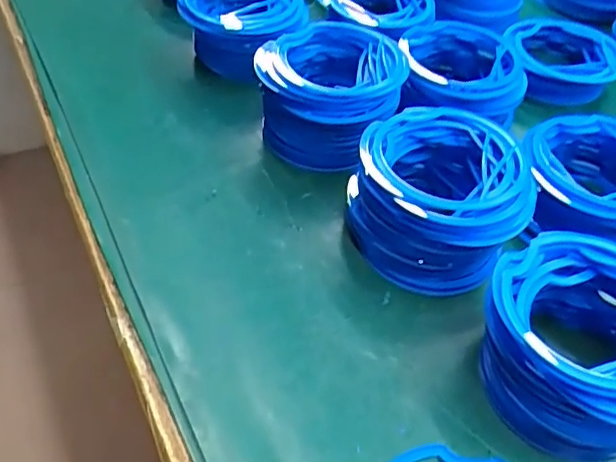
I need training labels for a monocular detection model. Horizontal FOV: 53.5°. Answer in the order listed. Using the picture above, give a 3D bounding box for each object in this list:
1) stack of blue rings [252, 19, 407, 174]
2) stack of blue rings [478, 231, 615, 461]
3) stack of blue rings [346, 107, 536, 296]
[{"bbox_3d":[0.016,-0.105,0.465,0.112,0.066,0.106,0,47,-4],"label":"stack of blue rings"},{"bbox_3d":[0.145,0.060,0.326,0.102,0.057,0.105,-3,48,-7],"label":"stack of blue rings"},{"bbox_3d":[0.081,-0.020,0.391,0.104,0.062,0.106,13,48,7],"label":"stack of blue rings"}]

